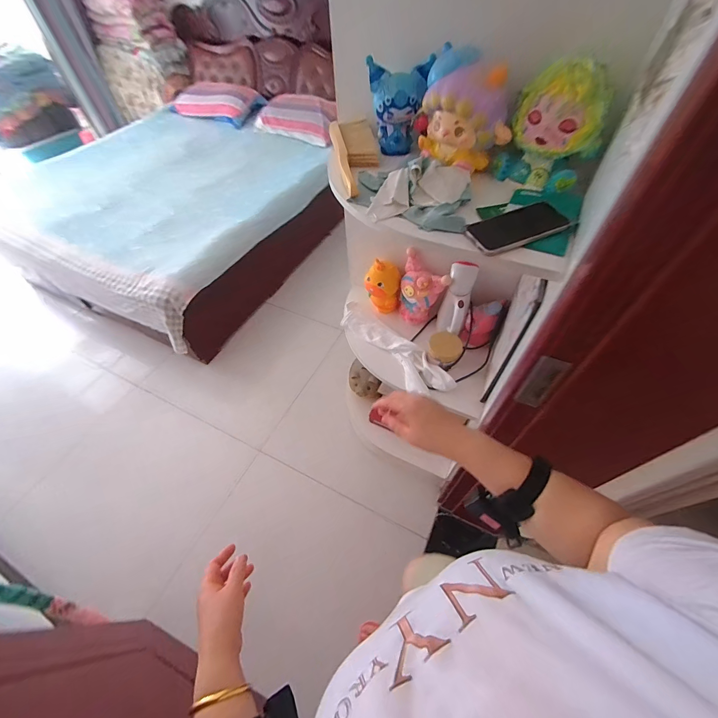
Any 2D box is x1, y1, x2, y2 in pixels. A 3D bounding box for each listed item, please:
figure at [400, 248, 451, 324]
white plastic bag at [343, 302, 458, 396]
[{"bbox_3d":[0.197,-0.207,1.021,0.133,0.196,0.112,9,54,9],"label":"figure"},{"bbox_3d":[0.099,-0.028,1.018,0.117,0.050,0.449,-34,59,-21],"label":"white plastic bag"}]

